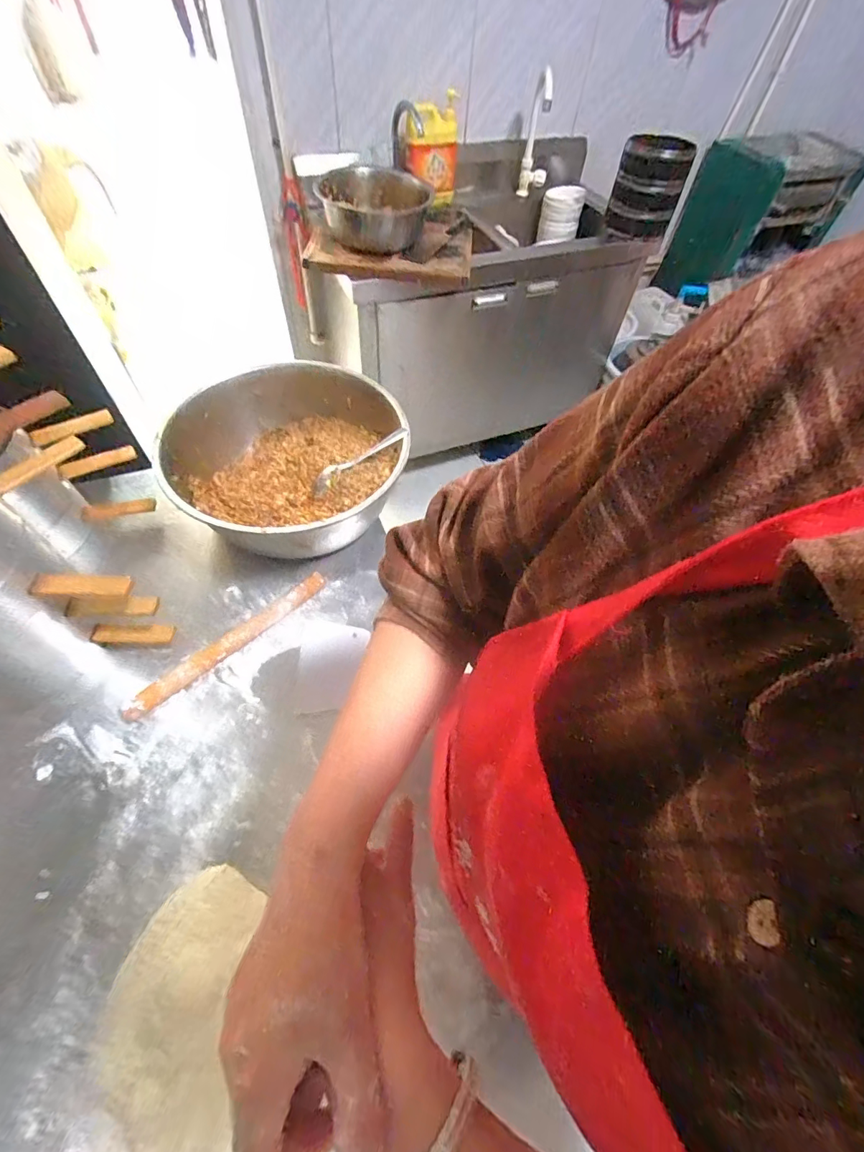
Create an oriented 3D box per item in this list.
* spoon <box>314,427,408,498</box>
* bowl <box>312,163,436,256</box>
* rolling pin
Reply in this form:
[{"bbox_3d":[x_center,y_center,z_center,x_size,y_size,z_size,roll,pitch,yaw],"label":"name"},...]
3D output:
[{"bbox_3d":[-0.110,-0.176,0.683,0.163,0.021,0.035,-33,64,-3],"label":"spoon"},{"bbox_3d":[-0.149,-0.913,1.129,0.268,0.089,0.273,3,56,-5],"label":"bowl"},{"bbox_3d":[-0.266,0.089,0.619,0.291,0.030,0.024,-39,68,-23],"label":"rolling pin"}]

